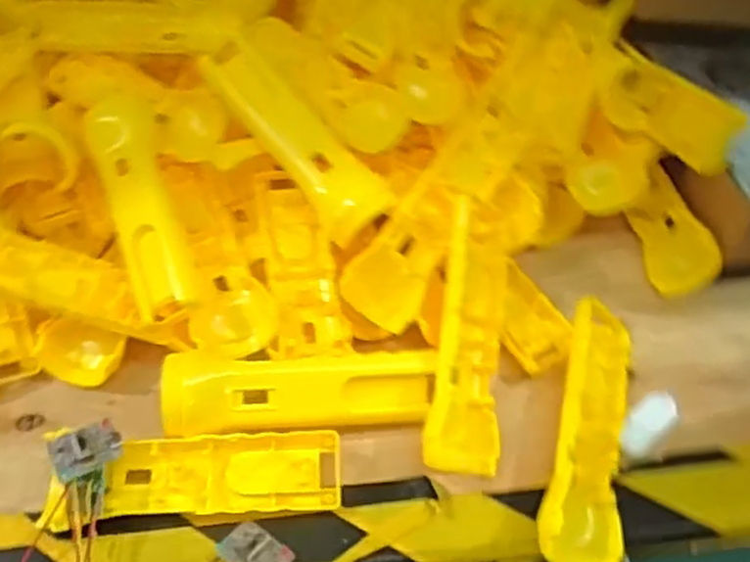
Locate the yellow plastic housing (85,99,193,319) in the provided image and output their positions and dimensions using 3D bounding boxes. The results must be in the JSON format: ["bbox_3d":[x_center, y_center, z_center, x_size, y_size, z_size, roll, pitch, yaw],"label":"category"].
[{"bbox_3d":[-0.150,-0.052,0.463,0.038,0.019,0.157,-18,68,-11],"label":"yellow plastic housing"}]

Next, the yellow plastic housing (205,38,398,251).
[{"bbox_3d":[-0.052,-0.093,0.471,0.041,0.025,0.154,-34,75,-21],"label":"yellow plastic housing"}]

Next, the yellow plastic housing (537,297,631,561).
[{"bbox_3d":[0.128,0.082,0.418,0.045,0.034,0.168,14,52,12],"label":"yellow plastic housing"}]

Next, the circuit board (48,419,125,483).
[{"bbox_3d":[-0.155,0.091,0.390,0.035,0.011,0.024,-20,79,-18],"label":"circuit board"}]

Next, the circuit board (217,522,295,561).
[{"bbox_3d":[-0.063,0.143,0.383,0.035,0.005,0.025,29,52,21],"label":"circuit board"}]

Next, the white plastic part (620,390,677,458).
[{"bbox_3d":[0.164,0.084,0.435,0.020,0.004,0.051,33,58,25],"label":"white plastic part"}]

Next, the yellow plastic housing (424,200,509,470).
[{"bbox_3d":[0.056,0.034,0.427,0.039,0.031,0.150,5,74,5],"label":"yellow plastic housing"}]

